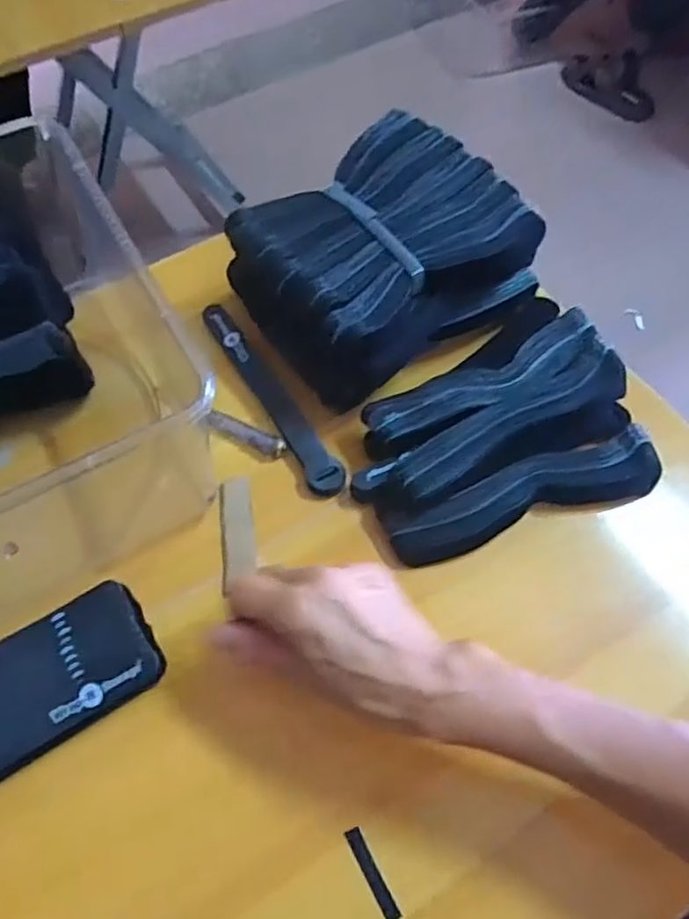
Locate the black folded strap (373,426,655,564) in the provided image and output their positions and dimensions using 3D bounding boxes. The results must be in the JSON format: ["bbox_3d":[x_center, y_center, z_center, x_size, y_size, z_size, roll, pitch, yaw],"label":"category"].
[{"bbox_3d":[0.122,0.025,0.436,0.190,0.032,0.039,-17,62,-9],"label":"black folded strap"}]

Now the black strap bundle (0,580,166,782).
[{"bbox_3d":[-0.210,0.149,0.384,0.197,0.021,0.084,-28,64,-10],"label":"black strap bundle"}]

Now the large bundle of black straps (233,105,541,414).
[{"bbox_3d":[0.030,-0.161,0.502,0.210,0.068,0.179,-32,65,-16],"label":"large bundle of black straps"}]

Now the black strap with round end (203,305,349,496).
[{"bbox_3d":[-0.061,-0.051,0.501,0.025,0.011,0.200,-30,65,-15],"label":"black strap with round end"}]

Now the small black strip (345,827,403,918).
[{"bbox_3d":[0.015,0.225,0.350,0.008,0.004,0.047,-27,64,-14],"label":"small black strip"}]

